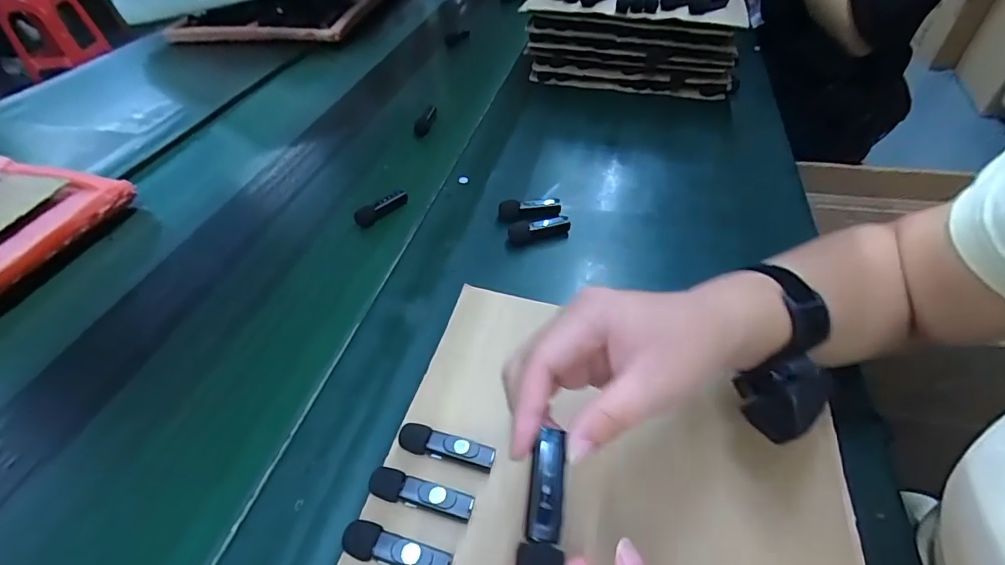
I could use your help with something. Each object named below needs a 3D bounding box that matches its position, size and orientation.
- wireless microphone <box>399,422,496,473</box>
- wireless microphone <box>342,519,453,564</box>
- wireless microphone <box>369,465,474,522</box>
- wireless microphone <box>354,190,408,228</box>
[{"bbox_3d":[-0.037,0.110,0.320,0.064,0.014,0.017,9,46,13],"label":"wireless microphone"},{"bbox_3d":[-0.061,0.156,0.279,0.063,0.017,0.019,7,46,11],"label":"wireless microphone"},{"bbox_3d":[-0.051,0.132,0.299,0.066,0.012,0.017,9,46,13],"label":"wireless microphone"},{"bbox_3d":[-0.133,-0.084,0.529,0.017,0.019,0.068,30,54,29],"label":"wireless microphone"}]

